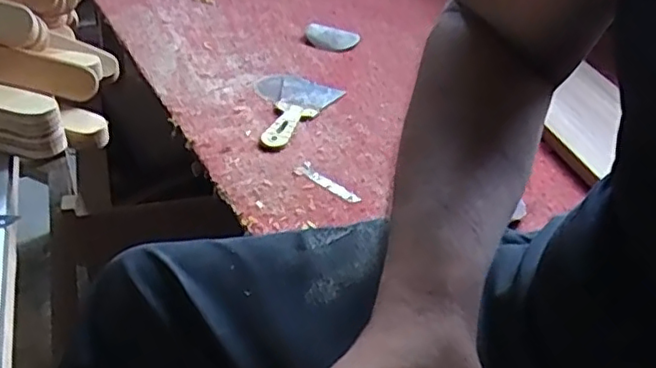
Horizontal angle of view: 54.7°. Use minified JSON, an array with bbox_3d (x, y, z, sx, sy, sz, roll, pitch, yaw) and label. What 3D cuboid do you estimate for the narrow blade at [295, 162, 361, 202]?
[{"bbox_3d":[-0.002,-0.001,0.784,0.027,0.008,0.096,-28,46,-35],"label":"narrow blade"}]

